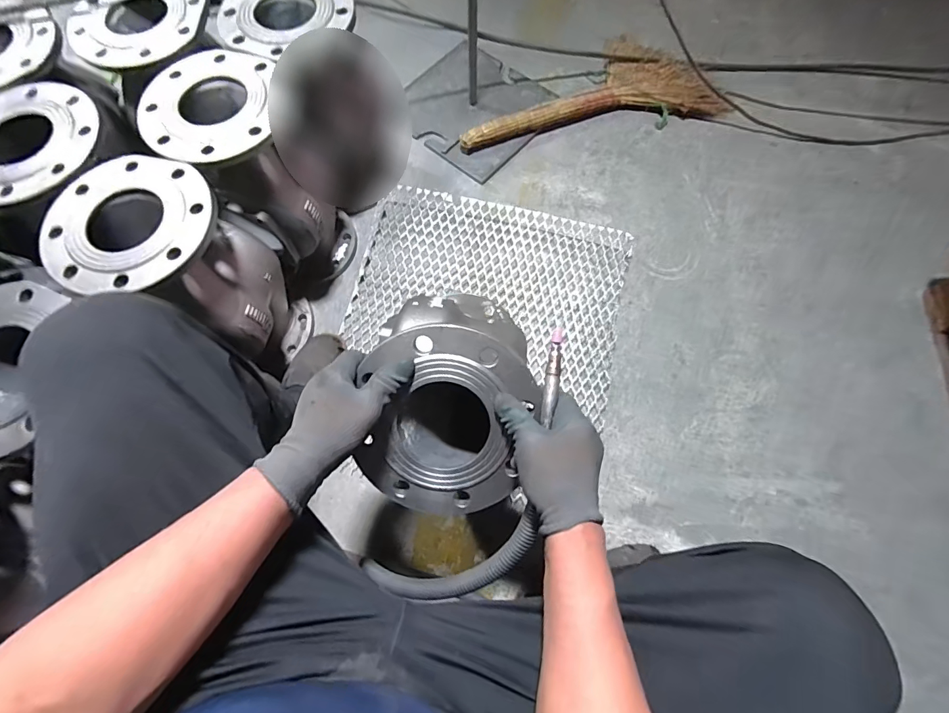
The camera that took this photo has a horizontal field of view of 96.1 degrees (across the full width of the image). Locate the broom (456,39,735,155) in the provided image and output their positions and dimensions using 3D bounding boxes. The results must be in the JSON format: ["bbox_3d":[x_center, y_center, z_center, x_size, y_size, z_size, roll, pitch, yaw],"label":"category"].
[{"bbox_3d":[0.283,-0.668,1.070,0.674,0.047,0.259,-9,74,-4],"label":"broom"}]

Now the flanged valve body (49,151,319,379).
[{"bbox_3d":[-0.452,-0.124,0.723,0.218,0.360,0.201,11,73,2],"label":"flanged valve body"}]

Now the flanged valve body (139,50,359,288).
[{"bbox_3d":[-0.369,-0.308,0.780,0.213,0.348,0.238,-40,78,-12],"label":"flanged valve body"}]

